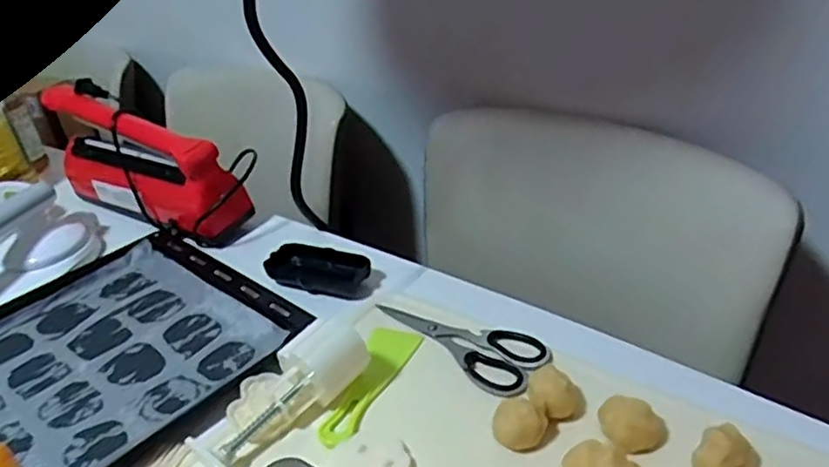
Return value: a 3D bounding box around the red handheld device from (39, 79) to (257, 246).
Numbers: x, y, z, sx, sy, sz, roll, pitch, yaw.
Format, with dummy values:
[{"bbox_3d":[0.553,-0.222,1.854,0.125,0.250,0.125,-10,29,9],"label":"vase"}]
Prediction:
[{"bbox_3d":[-0.342,-0.093,0.819,0.301,0.138,0.081,15,37,30],"label":"red handheld device"}]

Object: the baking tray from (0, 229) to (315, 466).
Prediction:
[{"bbox_3d":[-0.339,0.129,0.599,0.298,0.023,0.393,24,42,38],"label":"baking tray"}]

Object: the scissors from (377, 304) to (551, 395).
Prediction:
[{"bbox_3d":[0.039,0.094,0.597,0.171,0.015,0.068,21,40,36],"label":"scissors"}]

